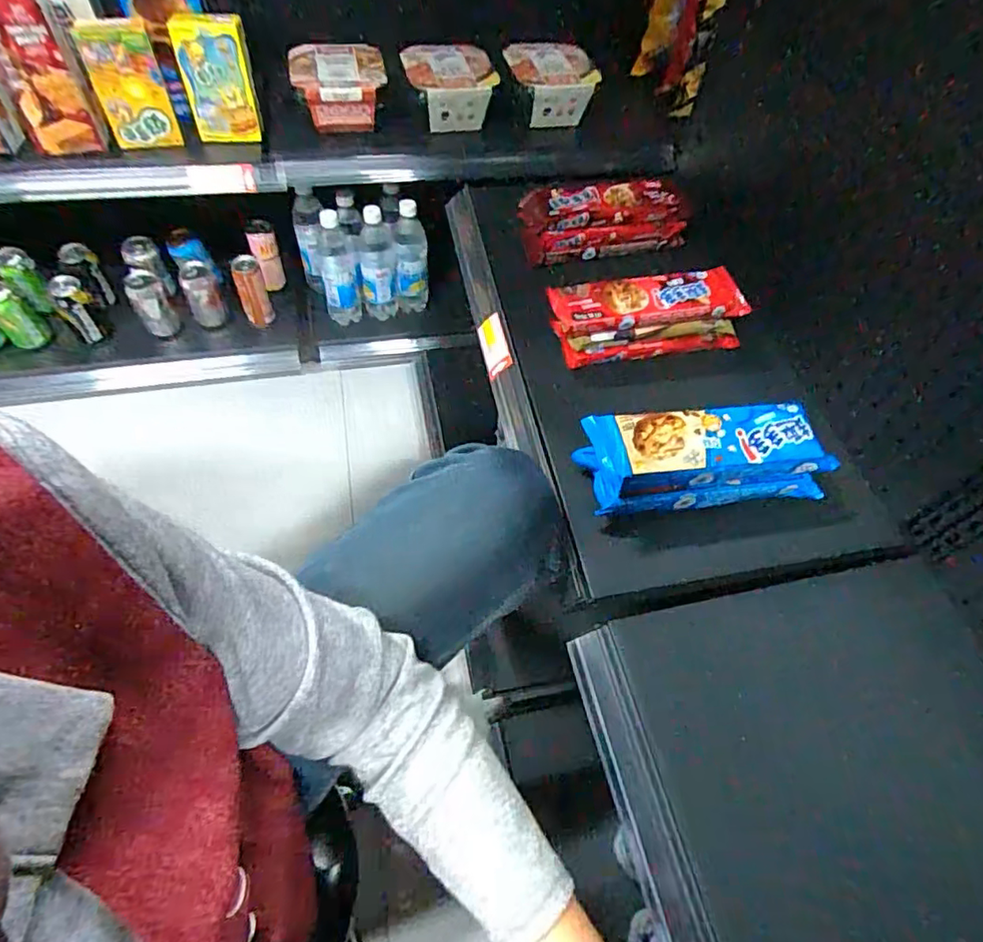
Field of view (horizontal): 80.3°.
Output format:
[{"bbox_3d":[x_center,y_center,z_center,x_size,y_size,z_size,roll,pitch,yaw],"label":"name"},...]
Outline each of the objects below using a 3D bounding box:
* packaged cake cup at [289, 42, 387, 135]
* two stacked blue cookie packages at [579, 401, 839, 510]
[{"bbox_3d":[-0.250,-0.629,0.958,0.149,0.081,0.129,-8,58,-10],"label":"packaged cake cup"},{"bbox_3d":[0.217,-0.016,0.600,0.237,0.073,0.086,-3,57,-7],"label":"two stacked blue cookie packages"}]

